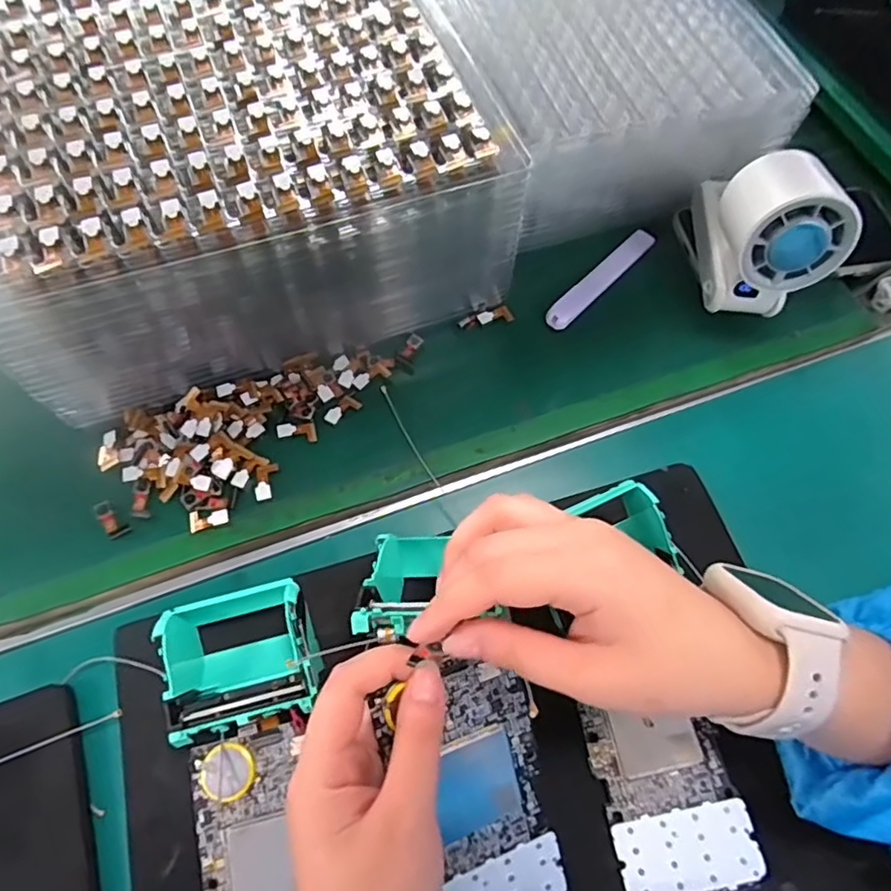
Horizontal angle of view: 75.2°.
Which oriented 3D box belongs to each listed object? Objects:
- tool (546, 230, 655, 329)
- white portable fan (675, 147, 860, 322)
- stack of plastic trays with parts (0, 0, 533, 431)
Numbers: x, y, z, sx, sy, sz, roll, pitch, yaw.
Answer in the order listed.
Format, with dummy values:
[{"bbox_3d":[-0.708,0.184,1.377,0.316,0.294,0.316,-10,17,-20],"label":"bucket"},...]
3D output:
[{"bbox_3d":[0.109,-0.117,0.401,0.018,0.013,0.110,40,71,14],"label":"tool"},{"bbox_3d":[0.196,-0.140,0.365,0.054,0.100,0.099,5,67,0],"label":"white portable fan"},{"bbox_3d":[-0.127,-0.164,0.355,0.278,0.114,0.218,-21,69,-11],"label":"stack of plastic trays with parts"}]

